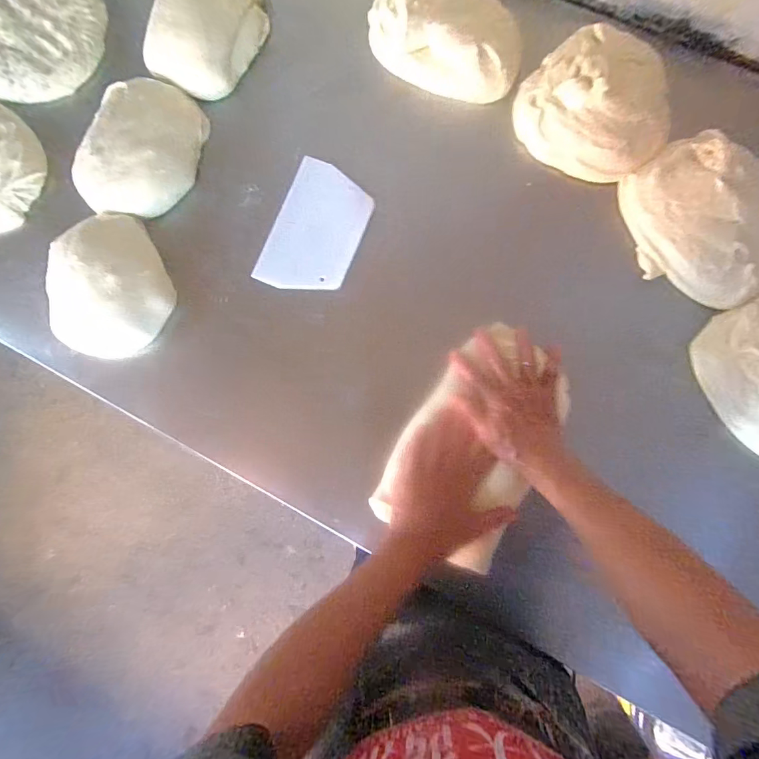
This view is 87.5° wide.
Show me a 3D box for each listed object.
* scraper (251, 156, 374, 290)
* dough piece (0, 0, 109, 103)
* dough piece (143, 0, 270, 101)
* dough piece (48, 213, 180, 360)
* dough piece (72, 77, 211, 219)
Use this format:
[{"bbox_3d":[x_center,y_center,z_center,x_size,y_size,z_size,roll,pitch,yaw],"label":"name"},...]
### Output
[{"bbox_3d":[-0.088,-0.206,0.556,0.121,0.010,0.177,25,96,6],"label":"scraper"},{"bbox_3d":[-0.559,-0.532,0.612,0.262,0.023,0.217,18,89,7],"label":"dough piece"},{"bbox_3d":[-0.250,-0.506,0.572,0.150,0.051,0.187,26,90,7],"label":"dough piece"},{"bbox_3d":[-0.384,-0.125,0.553,0.167,0.050,0.180,0,87,6],"label":"dough piece"},{"bbox_3d":[-0.344,-0.329,0.568,0.157,0.048,0.193,12,88,7],"label":"dough piece"}]

